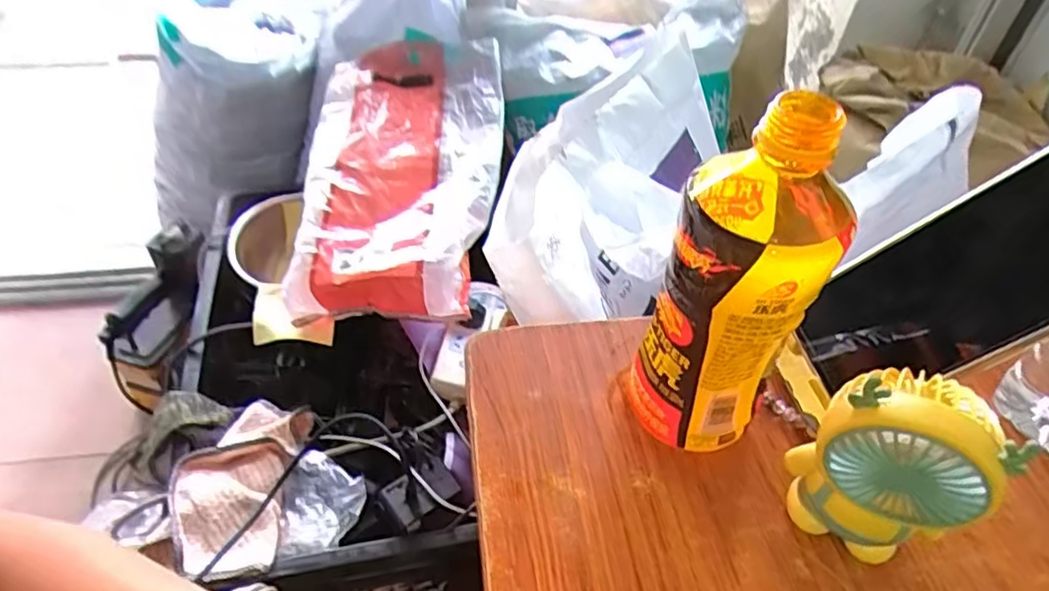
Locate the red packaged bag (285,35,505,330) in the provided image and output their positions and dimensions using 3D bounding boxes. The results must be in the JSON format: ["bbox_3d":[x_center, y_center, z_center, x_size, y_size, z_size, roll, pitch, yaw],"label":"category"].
[{"bbox_3d":[-0.154,-0.172,0.825,0.261,0.111,0.461,-3,46,-6],"label":"red packaged bag"}]

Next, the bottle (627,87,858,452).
[{"bbox_3d":[0.101,0.000,0.312,0.064,0.178,0.072,23,49,18],"label":"bottle"}]

